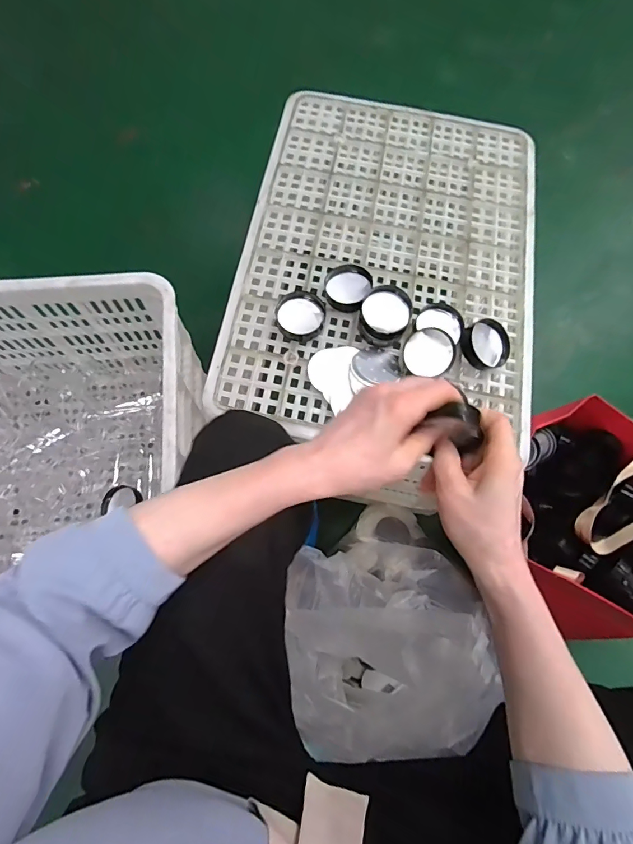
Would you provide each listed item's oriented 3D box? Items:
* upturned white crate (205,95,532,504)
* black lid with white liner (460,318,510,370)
[{"bbox_3d":[0.104,-0.193,0.753,0.420,0.297,0.591,11,71,1],"label":"upturned white crate"},{"bbox_3d":[0.223,-0.102,0.572,0.061,0.026,0.062,0,92,-14],"label":"black lid with white liner"}]

